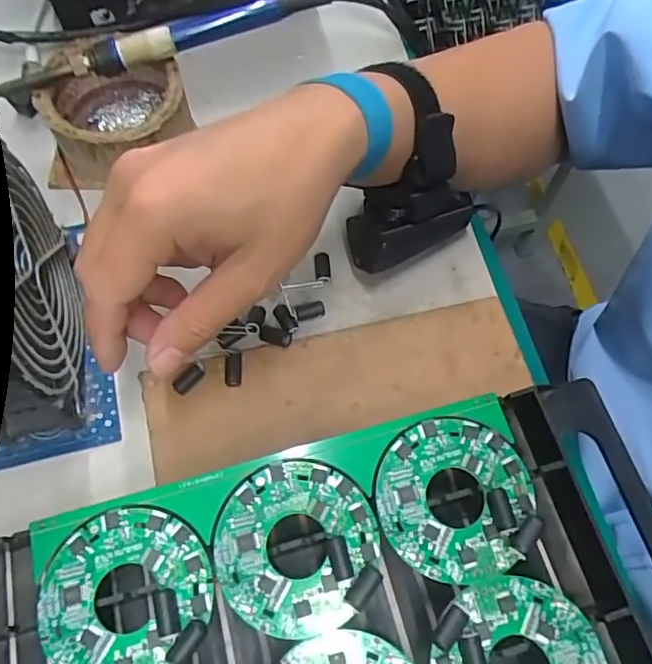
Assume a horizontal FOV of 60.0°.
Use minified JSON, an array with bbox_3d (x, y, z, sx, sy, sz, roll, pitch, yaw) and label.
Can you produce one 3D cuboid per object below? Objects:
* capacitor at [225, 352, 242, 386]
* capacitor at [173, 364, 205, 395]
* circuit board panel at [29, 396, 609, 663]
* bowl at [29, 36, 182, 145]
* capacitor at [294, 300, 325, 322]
[{"bbox_3d":[-0.050,0.018,0.301,0.009,0.009,0.020,-2,65,-2],"label":"capacitor"},{"bbox_3d":[-0.072,0.025,0.297,0.007,0.009,0.017,42,70,15],"label":"capacitor"},{"bbox_3d":[-0.002,0.120,0.224,0.209,0.012,0.145,-14,66,-8],"label":"circuit board panel"},{"bbox_3d":[-0.126,-0.138,0.347,0.073,0.043,0.080,0,65,-1],"label":"bowl"},{"bbox_3d":[-0.009,-0.012,0.319,0.016,0.007,0.008,-16,67,-9],"label":"capacitor"}]

